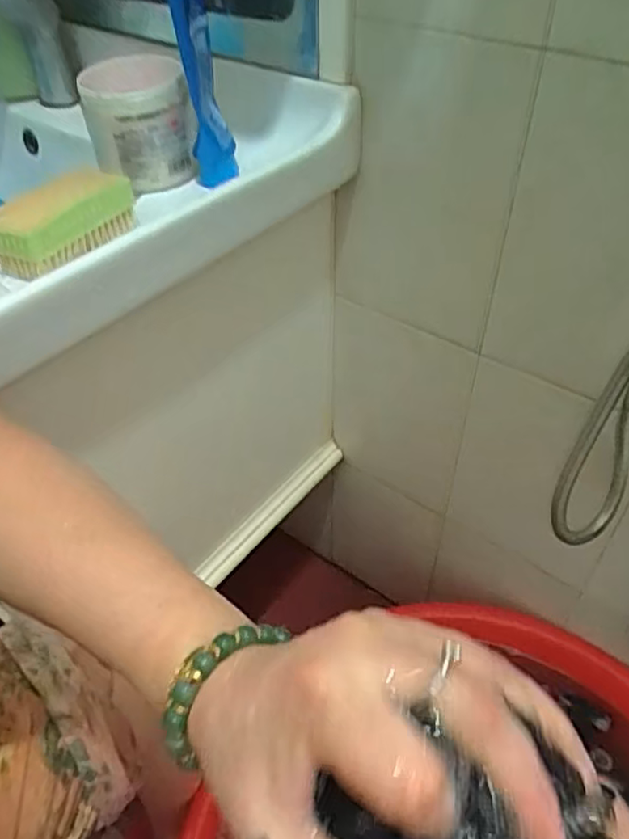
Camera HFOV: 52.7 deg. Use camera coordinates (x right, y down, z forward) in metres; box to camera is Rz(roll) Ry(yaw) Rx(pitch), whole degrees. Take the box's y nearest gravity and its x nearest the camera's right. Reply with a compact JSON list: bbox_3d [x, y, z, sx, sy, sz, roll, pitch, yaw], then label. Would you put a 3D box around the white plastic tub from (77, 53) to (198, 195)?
[{"bbox_3d":[-0.167,-0.283,0.609,0.093,0.095,0.099,-13,45,-12],"label":"white plastic tub"}]

